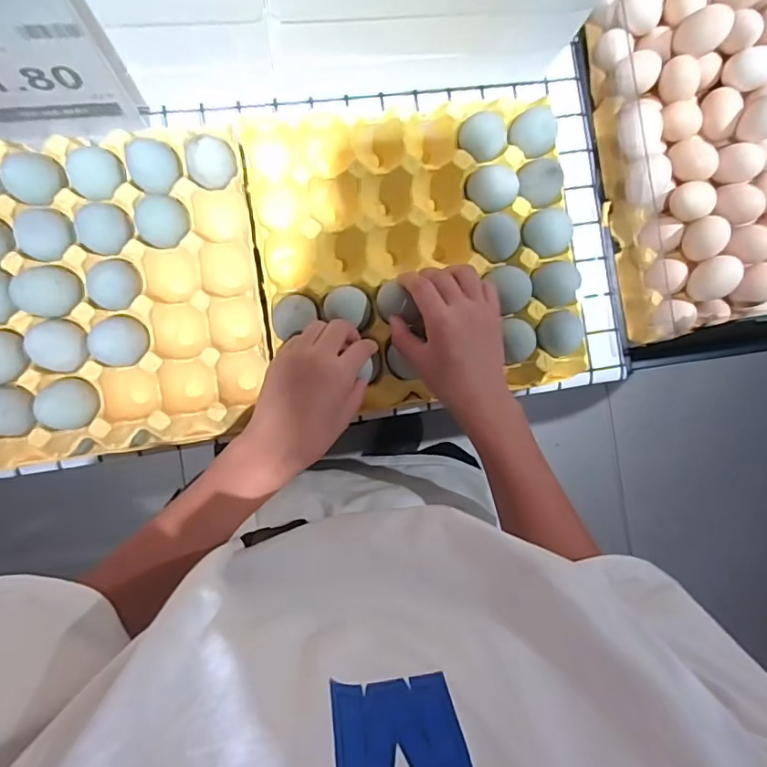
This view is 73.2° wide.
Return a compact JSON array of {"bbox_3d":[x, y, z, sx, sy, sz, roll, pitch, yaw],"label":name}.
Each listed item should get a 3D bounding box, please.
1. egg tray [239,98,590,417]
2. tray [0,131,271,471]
[{"bbox_3d":[0.032,-0.123,0.488,0.287,0.059,0.276,-8,90,-8],"label":"egg tray"},{"bbox_3d":[-0.256,-0.074,0.465,0.285,0.085,0.271,-8,90,-8],"label":"tray"}]

